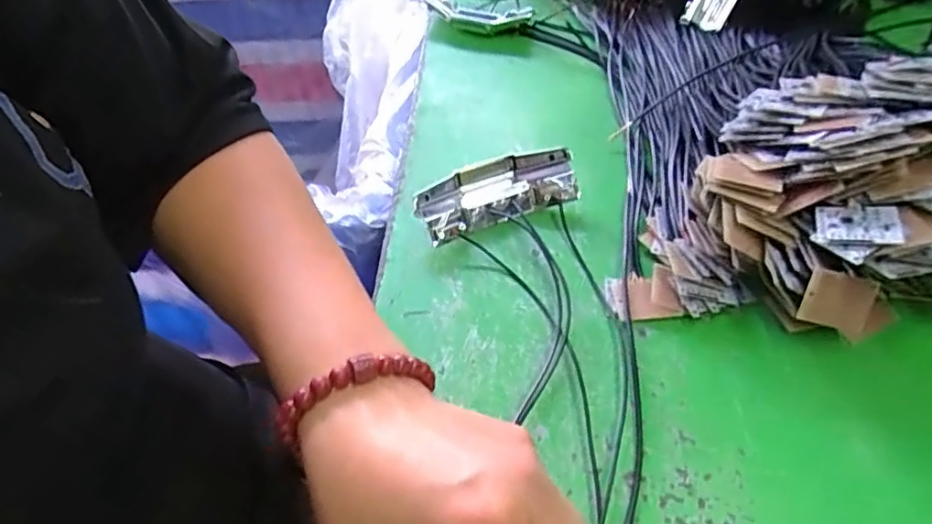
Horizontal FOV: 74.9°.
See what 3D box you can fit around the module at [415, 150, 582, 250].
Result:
[{"bbox_3d":[0.017,-0.042,0.370,0.095,0.025,0.043,-20,48,-12],"label":"module"}]

